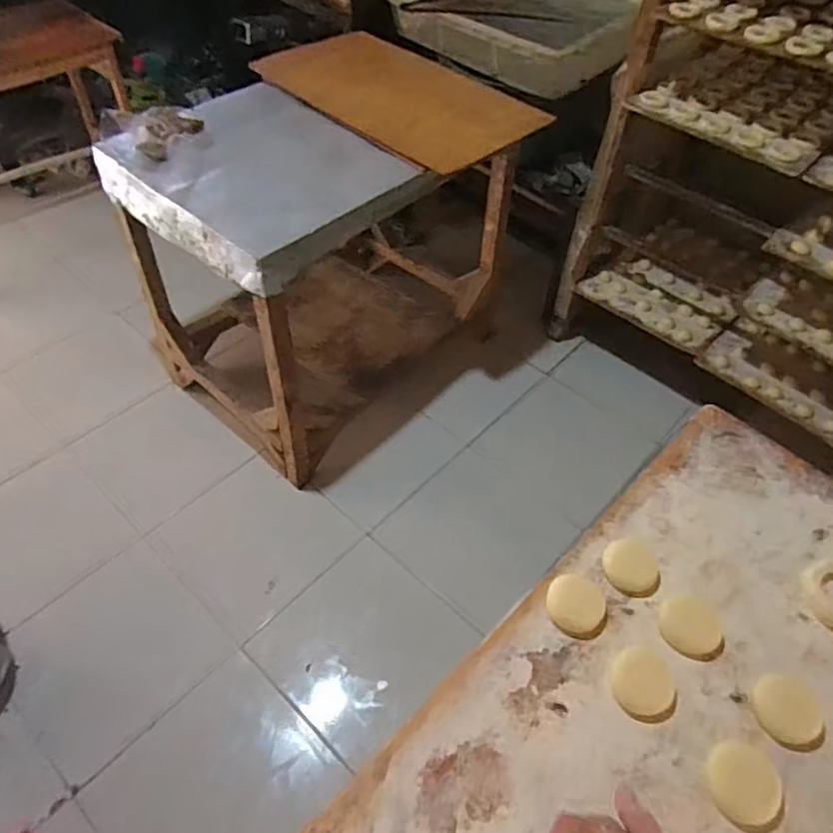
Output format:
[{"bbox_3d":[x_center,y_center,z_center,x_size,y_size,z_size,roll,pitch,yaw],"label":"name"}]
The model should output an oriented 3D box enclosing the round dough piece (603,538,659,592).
[{"bbox_3d":[0.190,0.130,0.552,0.046,0.012,0.045,1,50,-2],"label":"round dough piece"}]

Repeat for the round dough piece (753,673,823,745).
[{"bbox_3d":[0.290,0.225,0.484,0.054,0.006,0.048,-12,52,-12],"label":"round dough piece"}]

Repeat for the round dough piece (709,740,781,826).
[{"bbox_3d":[0.238,0.264,0.450,0.050,0.004,0.051,1,50,-2],"label":"round dough piece"}]

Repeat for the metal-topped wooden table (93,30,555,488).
[{"bbox_3d":[-0.230,-0.464,1.719,0.740,0.728,0.909,33,56,22],"label":"metal-topped wooden table"}]

